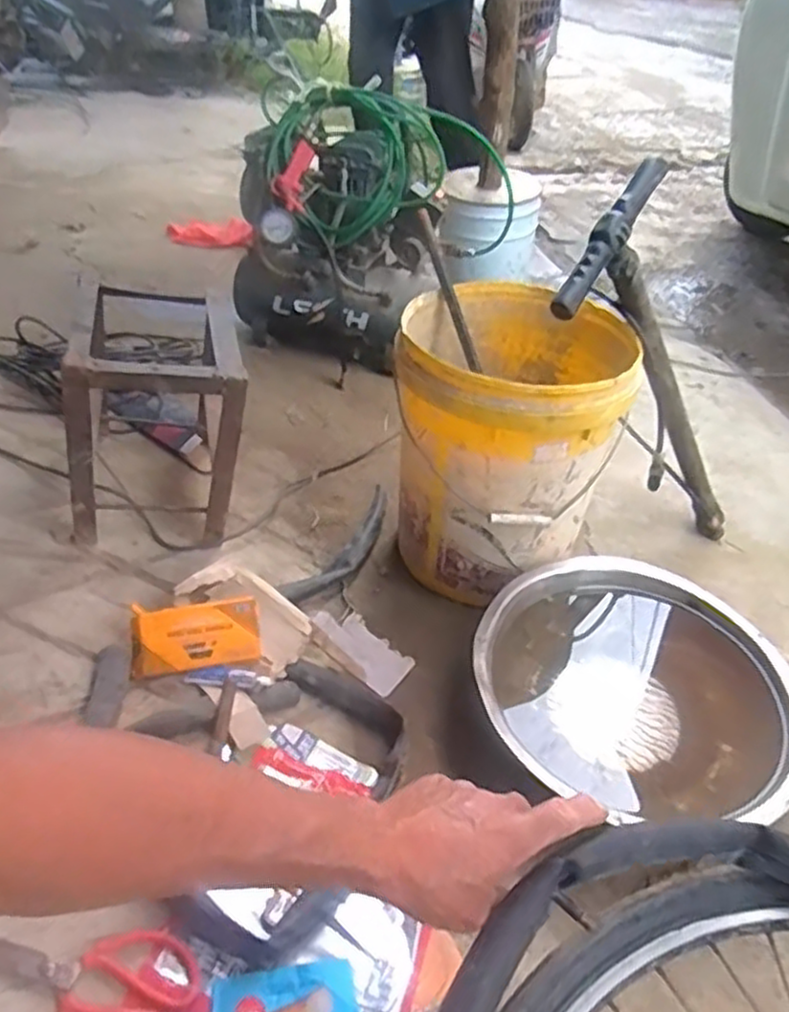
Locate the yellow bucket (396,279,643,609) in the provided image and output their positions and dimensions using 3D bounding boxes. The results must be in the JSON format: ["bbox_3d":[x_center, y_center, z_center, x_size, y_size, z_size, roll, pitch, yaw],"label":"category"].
[{"bbox_3d":[0.162,-0.103,1.004,0.298,0.307,0.312,-1,39,0],"label":"yellow bucket"}]

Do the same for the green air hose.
[{"bbox_3d":[-0.012,-0.645,1.361,0.458,0.234,0.200,2,39,4],"label":"green air hose"}]

